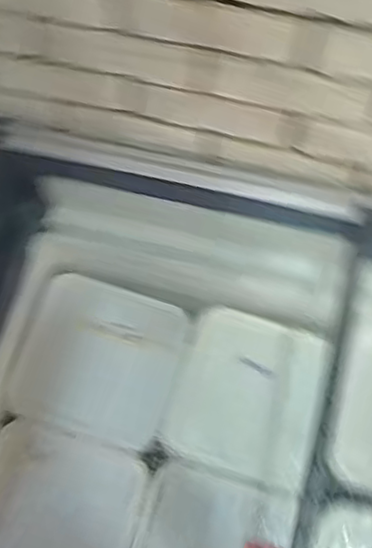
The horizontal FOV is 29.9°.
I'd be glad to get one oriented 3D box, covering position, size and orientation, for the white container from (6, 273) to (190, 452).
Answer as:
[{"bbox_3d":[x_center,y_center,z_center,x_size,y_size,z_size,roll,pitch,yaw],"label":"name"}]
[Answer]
[{"bbox_3d":[-0.128,0.123,1.017,0.226,0.060,0.223,15,68,8],"label":"white container"}]

